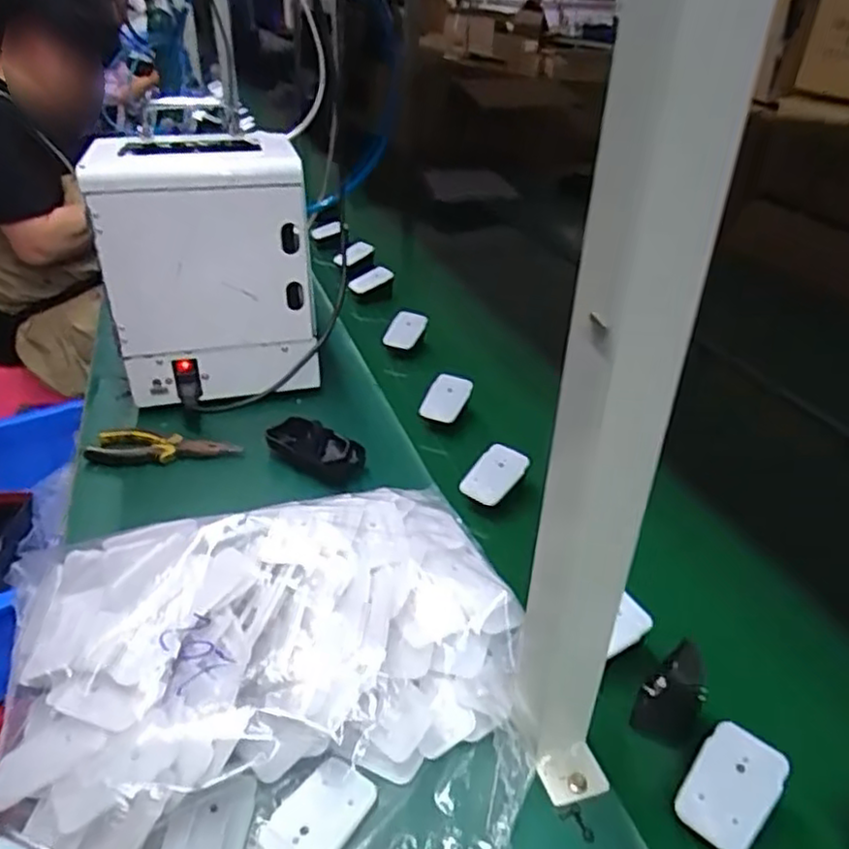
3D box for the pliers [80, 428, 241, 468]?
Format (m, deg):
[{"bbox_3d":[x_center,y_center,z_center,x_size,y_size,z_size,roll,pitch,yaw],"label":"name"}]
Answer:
[{"bbox_3d":[-0.276,0.028,0.725,0.148,0.019,0.048,2,33,2],"label":"pliers"}]

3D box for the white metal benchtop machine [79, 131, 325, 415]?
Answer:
[{"bbox_3d":[-0.240,-0.170,0.775,0.210,0.281,0.118,-9,34,-14],"label":"white metal benchtop machine"}]

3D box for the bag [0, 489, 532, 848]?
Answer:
[{"bbox_3d":[-0.107,0.161,0.455,0.339,0.071,0.254,-4,34,-8],"label":"bag"}]

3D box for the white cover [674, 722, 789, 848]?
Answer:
[{"bbox_3d":[0.185,0.219,0.414,0.046,0.005,0.069,25,61,33],"label":"white cover"}]

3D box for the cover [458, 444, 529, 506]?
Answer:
[{"bbox_3d":[0.069,0.049,0.681,0.044,0.006,0.066,34,74,19],"label":"cover"}]

